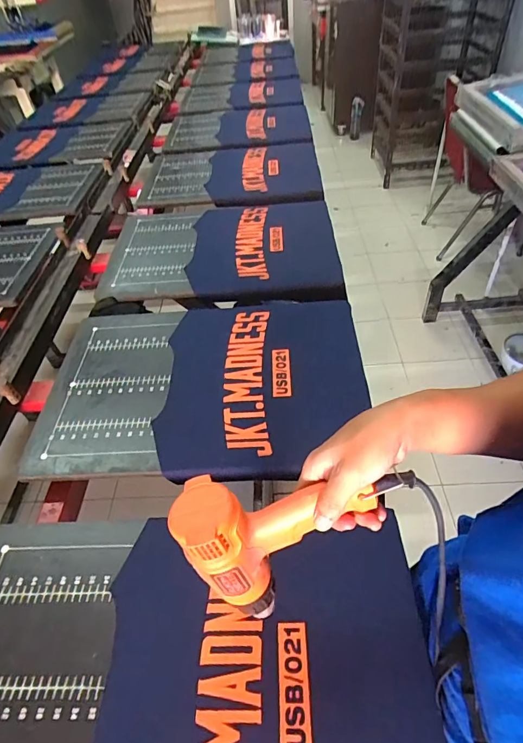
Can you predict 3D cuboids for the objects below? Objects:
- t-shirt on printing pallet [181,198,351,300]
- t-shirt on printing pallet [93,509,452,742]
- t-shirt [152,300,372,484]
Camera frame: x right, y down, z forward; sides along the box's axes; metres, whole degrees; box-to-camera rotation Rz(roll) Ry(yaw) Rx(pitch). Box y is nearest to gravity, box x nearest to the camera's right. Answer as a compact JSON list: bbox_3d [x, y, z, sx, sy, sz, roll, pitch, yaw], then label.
[{"bbox_3d":[0.005,-0.329,1.088,0.365,0.043,0.431,-4,48,4],"label":"t-shirt on printing pallet"},{"bbox_3d":[0.002,0.361,0.457,0.374,0.035,0.393,-4,47,4],"label":"t-shirt on printing pallet"},{"bbox_3d":[0.005,0.013,0.790,0.372,0.045,0.409,-4,47,4],"label":"t-shirt"}]

